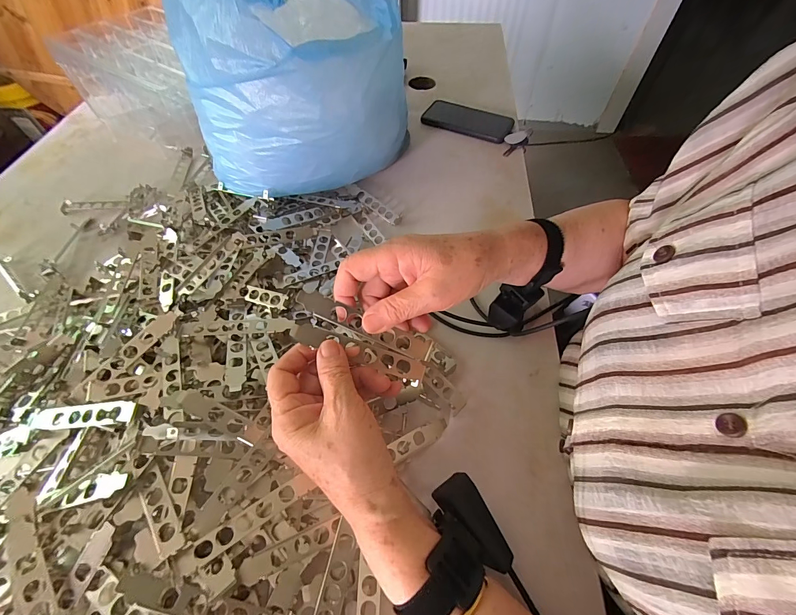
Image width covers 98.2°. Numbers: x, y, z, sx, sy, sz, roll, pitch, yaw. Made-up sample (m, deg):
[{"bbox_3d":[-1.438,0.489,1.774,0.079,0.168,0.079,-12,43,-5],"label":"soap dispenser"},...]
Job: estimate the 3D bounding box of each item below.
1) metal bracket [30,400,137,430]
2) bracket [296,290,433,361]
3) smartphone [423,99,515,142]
[{"bbox_3d":[-0.291,0.099,0.317,0.115,0.009,0.019,-8,57,10],"label":"metal bracket"},{"bbox_3d":[-0.029,0.015,0.294,0.119,0.012,0.018,23,59,-7],"label":"bracket"},{"bbox_3d":[0.133,-0.355,0.652,0.161,0.016,0.084,21,60,13],"label":"smartphone"}]

